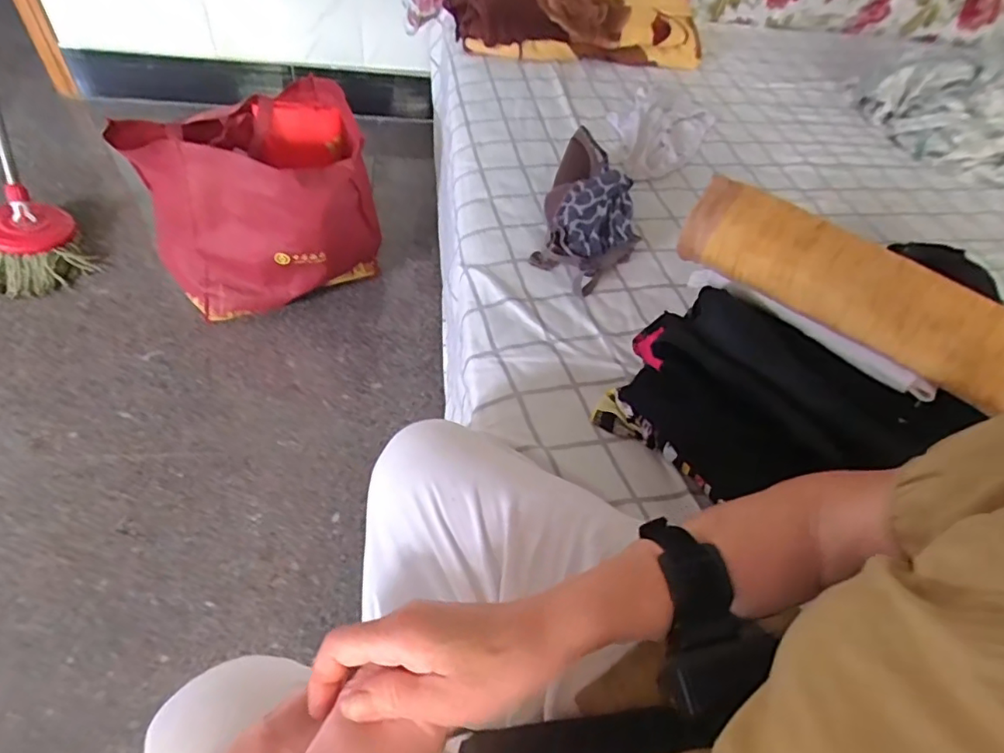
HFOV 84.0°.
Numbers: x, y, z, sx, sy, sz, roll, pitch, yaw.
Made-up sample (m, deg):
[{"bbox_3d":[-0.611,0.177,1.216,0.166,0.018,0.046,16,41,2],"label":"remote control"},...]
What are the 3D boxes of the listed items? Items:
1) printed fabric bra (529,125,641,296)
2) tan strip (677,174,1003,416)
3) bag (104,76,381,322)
[{"bbox_3d":[0.113,-0.220,0.723,0.111,0.079,0.254,14,50,3],"label":"printed fabric bra"},{"bbox_3d":[0.301,-0.084,0.487,0.291,0.025,0.086,37,84,21],"label":"tan strip"},{"bbox_3d":[-0.473,-0.347,1.092,0.424,0.299,0.331,-10,53,-17],"label":"bag"}]

